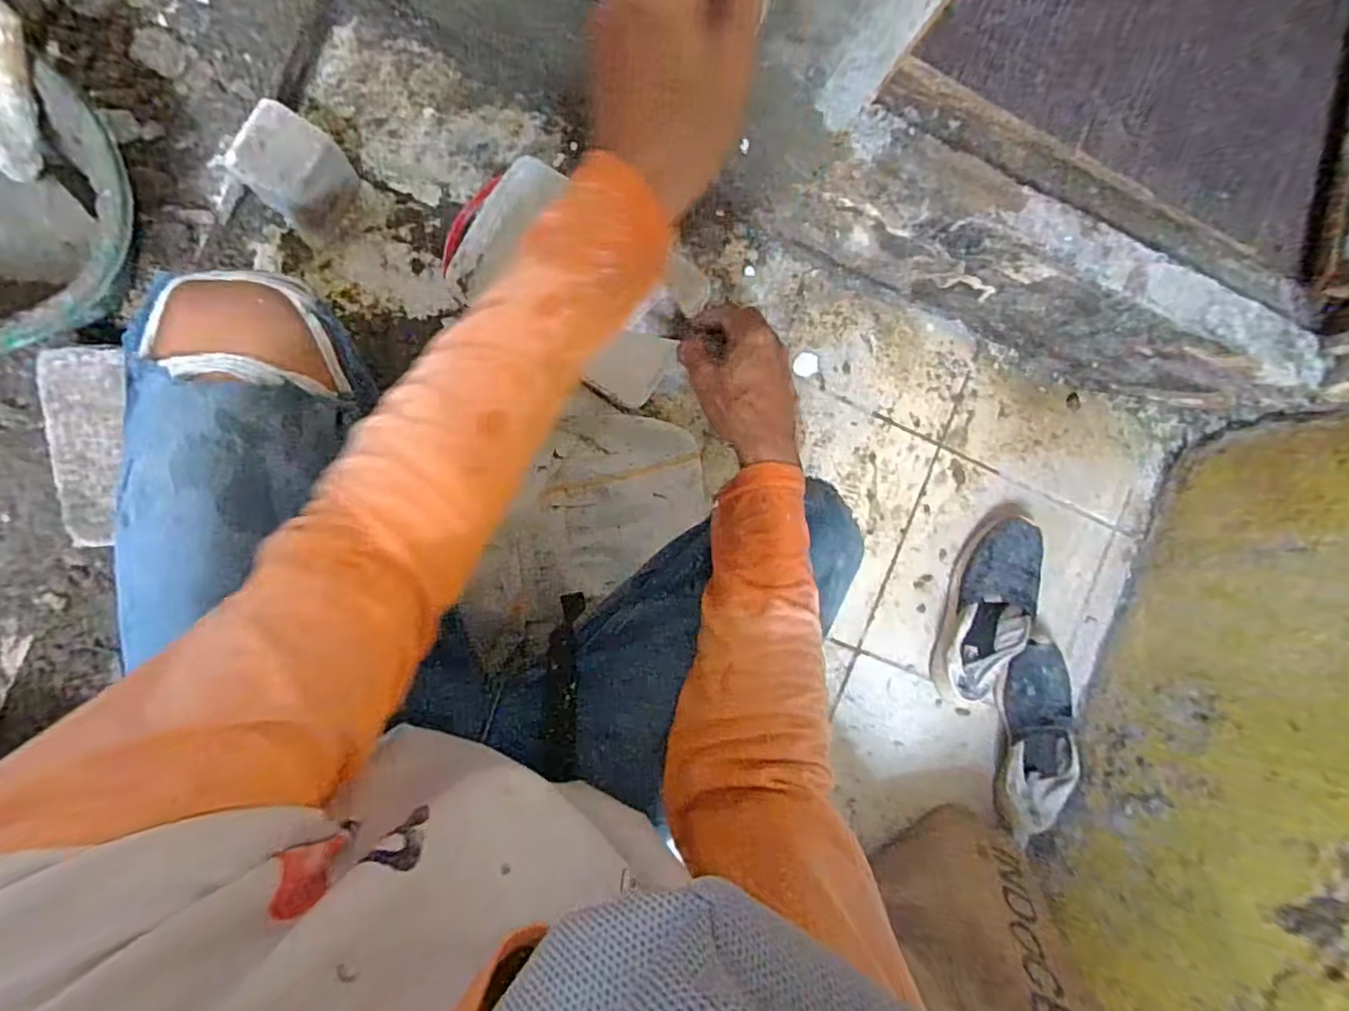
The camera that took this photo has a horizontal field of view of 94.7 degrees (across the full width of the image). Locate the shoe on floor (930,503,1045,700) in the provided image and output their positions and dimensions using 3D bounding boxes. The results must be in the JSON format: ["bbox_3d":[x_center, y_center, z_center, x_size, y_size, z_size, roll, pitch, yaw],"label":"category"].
[{"bbox_3d":[0.423,0.127,0.833,0.099,0.063,0.270,13,89,-9],"label":"shoe on floor"}]

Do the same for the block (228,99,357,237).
[{"bbox_3d":[-0.407,-0.356,0.678,0.082,0.109,0.092,28,87,-8],"label":"block"}]

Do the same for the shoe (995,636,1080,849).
[{"bbox_3d":[0.496,0.318,0.851,0.100,0.053,0.267,-4,92,-9],"label":"shoe"}]

